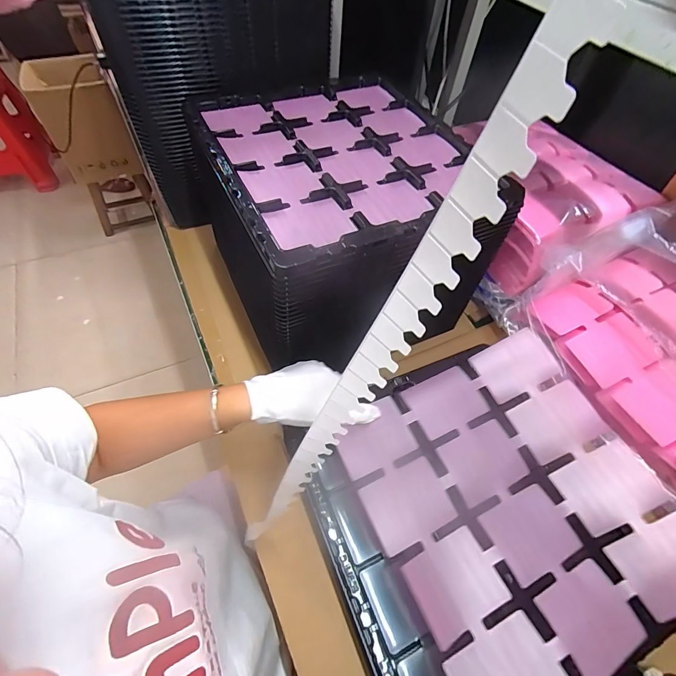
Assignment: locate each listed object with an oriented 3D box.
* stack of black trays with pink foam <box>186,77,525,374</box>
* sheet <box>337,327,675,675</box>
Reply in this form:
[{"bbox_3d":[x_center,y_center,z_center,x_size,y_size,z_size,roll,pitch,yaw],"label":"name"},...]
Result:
[{"bbox_3d":[0.004,-0.177,0.582,0.331,0.241,0.373,-20,60,-17],"label":"stack of black trays with pink foam"},{"bbox_3d":[0.189,0.171,0.398,0.291,0.047,0.313,-20,60,-17],"label":"sheet"}]

